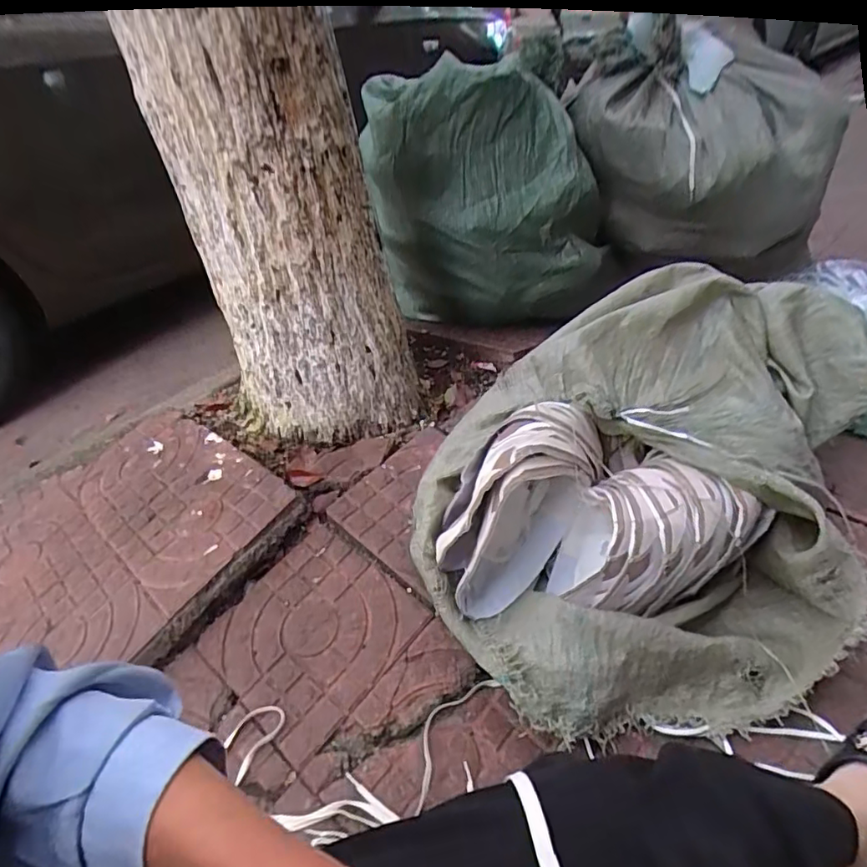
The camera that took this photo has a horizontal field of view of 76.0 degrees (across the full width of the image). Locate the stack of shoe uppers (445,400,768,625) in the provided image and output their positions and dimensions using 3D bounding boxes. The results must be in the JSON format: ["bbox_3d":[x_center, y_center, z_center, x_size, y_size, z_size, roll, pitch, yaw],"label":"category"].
[{"bbox_3d":[0.208,0.111,0.702,0.388,0.210,0.200,3,38,12],"label":"stack of shoe uppers"}]

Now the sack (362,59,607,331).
[{"bbox_3d":[0.119,-0.492,1.220,0.507,0.509,0.280,-17,39,-13],"label":"sack"}]

